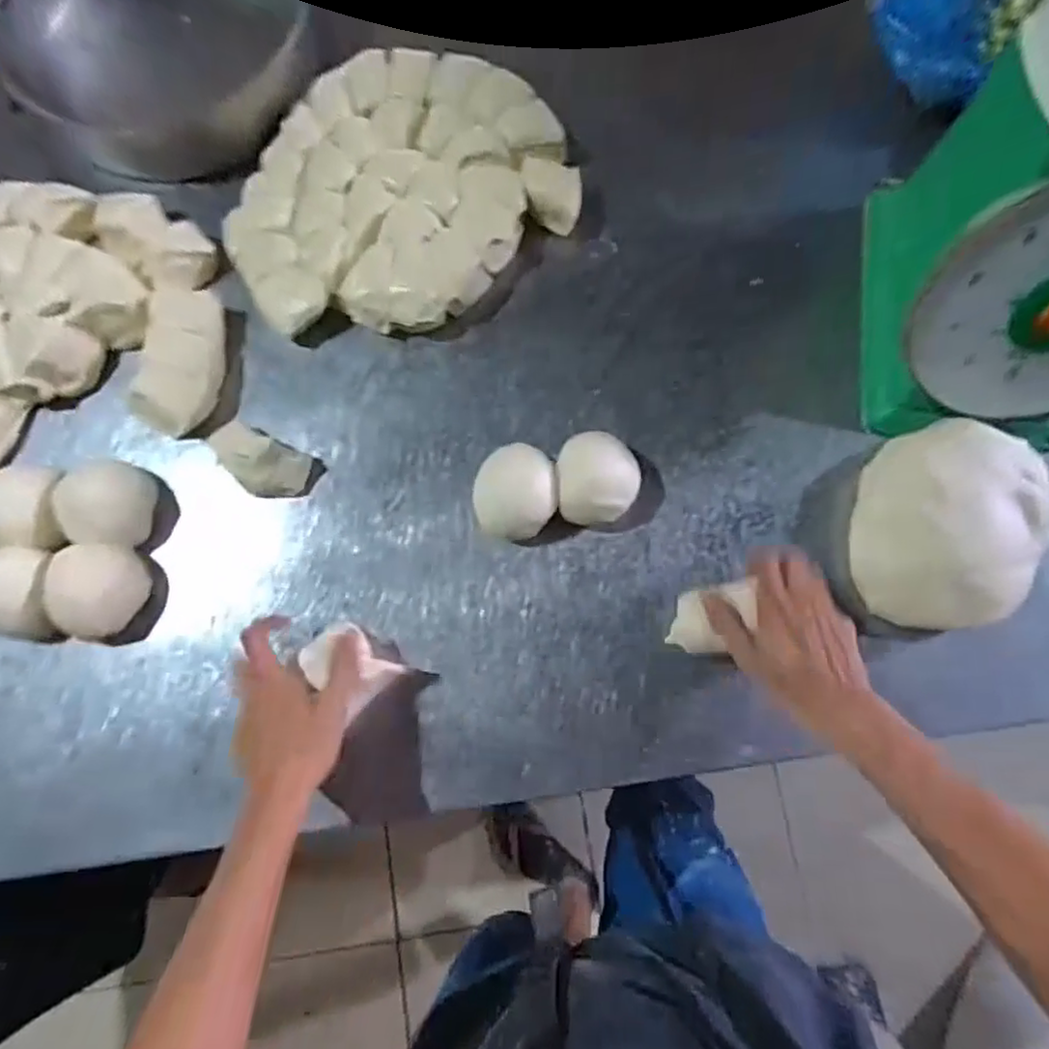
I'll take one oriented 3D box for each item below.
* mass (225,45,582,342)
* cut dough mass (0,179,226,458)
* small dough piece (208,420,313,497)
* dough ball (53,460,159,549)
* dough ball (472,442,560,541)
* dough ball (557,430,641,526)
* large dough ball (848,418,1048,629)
[{"bbox_3d":[-0.128,-0.323,0.619,0.323,0.035,0.269,-37,84,-4],"label":"mass"},{"bbox_3d":[-0.452,-0.190,0.604,0.320,0.040,0.276,-13,79,-1],"label":"cut dough mass"},{"bbox_3d":[-0.237,-0.056,0.571,0.087,0.049,0.050,25,80,6],"label":"small dough piece"},{"bbox_3d":[-0.372,-0.021,0.575,0.074,0.048,0.077,0,79,2],"label":"dough ball"},{"bbox_3d":[-0.008,-0.026,0.561,0.070,0.060,0.074,0,79,2],"label":"dough ball"},{"bbox_3d":[0.064,-0.039,0.564,0.069,0.052,0.072,0,79,2],"label":"dough ball"},{"bbox_3d":[0.353,0.002,0.540,0.138,0.071,0.174,13,79,3],"label":"large dough ball"}]

